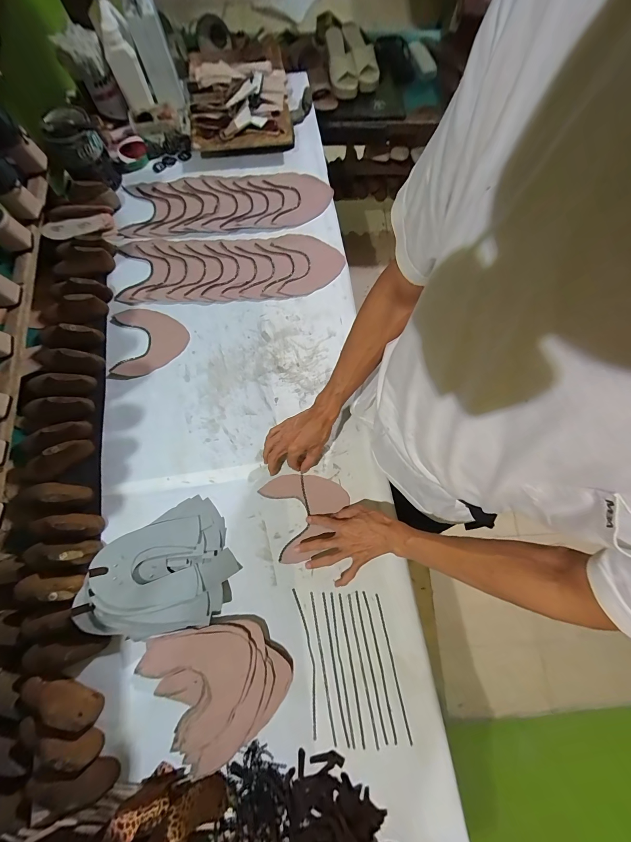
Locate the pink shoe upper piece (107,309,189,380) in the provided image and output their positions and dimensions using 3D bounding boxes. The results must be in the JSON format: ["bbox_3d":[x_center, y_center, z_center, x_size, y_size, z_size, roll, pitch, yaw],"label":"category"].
[{"bbox_3d":[-0.373,-0.177,0.693,0.162,0.008,0.164,-4,78,-4],"label":"pink shoe upper piece"}]

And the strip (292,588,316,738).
[{"bbox_3d":[-0.013,0.429,0.554,0.020,0.006,0.234,-10,78,-3],"label":"strip"}]

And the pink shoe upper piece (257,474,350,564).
[{"bbox_3d":[-0.012,0.180,0.618,0.161,0.006,0.162,-19,76,-6],"label":"pink shoe upper piece"}]

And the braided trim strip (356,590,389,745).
[{"bbox_3d":[0.099,0.438,0.555,0.006,0.010,0.236,-10,78,-3],"label":"braided trim strip"}]

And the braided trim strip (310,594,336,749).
[{"bbox_3d":[0.013,0.439,0.553,0.006,0.008,0.238,-9,78,-3],"label":"braided trim strip"}]

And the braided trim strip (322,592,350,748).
[{"bbox_3d":[0.034,0.436,0.549,0.008,0.010,0.235,-9,78,-3],"label":"braided trim strip"}]

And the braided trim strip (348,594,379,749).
[{"bbox_3d":[0.085,0.443,0.555,0.007,0.011,0.238,-10,78,-3],"label":"braided trim strip"}]

